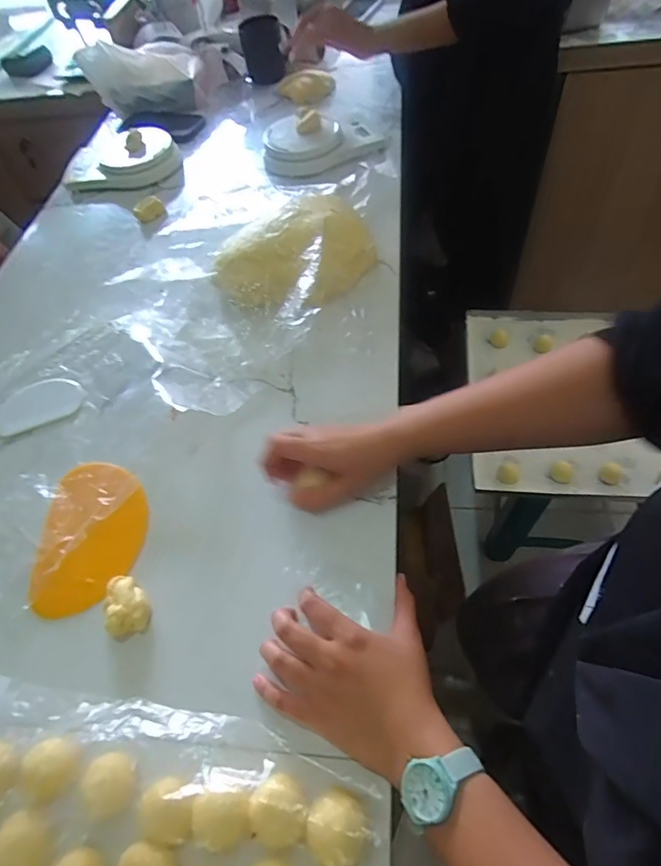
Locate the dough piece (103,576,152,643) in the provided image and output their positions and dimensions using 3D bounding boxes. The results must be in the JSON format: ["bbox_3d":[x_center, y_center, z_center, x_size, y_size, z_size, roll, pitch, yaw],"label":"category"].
[{"bbox_3d":[-0.175,0.146,0.423,0.033,0.025,0.053,-23,56,-8],"label":"dough piece"}]

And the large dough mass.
[{"bbox_3d":[-0.026,-0.229,0.619,0.230,0.054,0.156,-39,60,-18],"label":"large dough mass"}]

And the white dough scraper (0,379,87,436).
[{"bbox_3d":[-0.341,-0.035,0.578,0.103,0.010,0.071,-16,55,-3],"label":"white dough scraper"}]

